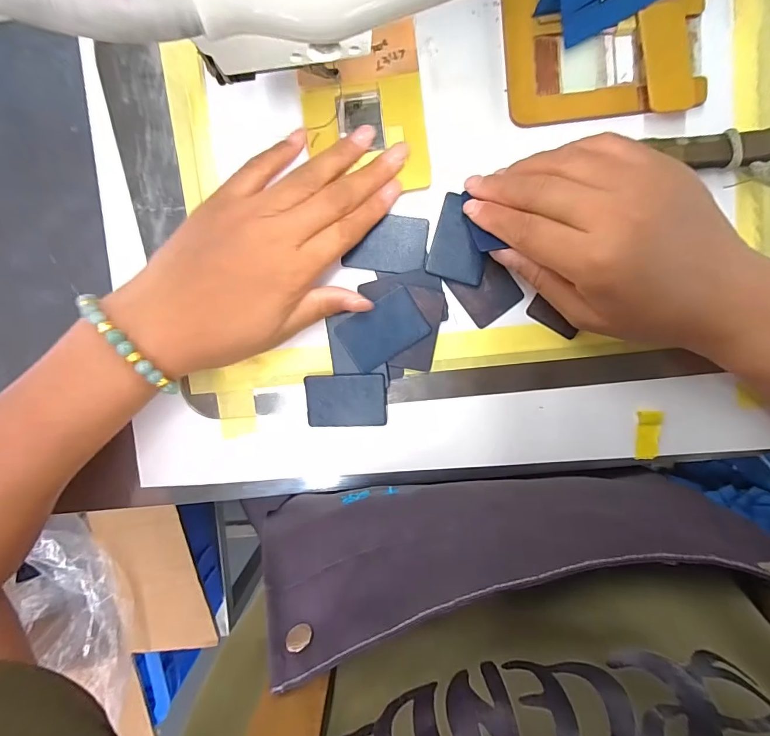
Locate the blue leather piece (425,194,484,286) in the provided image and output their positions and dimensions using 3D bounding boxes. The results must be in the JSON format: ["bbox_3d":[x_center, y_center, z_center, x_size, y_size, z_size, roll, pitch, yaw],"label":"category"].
[{"bbox_3d":[0.048,-0.079,0.258,0.035,0.004,0.049,16,96,0],"label":"blue leather piece"}]

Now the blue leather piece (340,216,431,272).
[{"bbox_3d":[0.001,-0.078,0.259,0.049,0.004,0.034,7,96,1],"label":"blue leather piece"}]

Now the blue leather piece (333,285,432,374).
[{"bbox_3d":[-0.001,-0.024,0.262,0.052,0.004,0.035,-32,97,7],"label":"blue leather piece"}]

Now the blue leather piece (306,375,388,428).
[{"bbox_3d":[-0.025,0.022,0.272,0.051,0.004,0.035,-1,104,4],"label":"blue leather piece"}]

